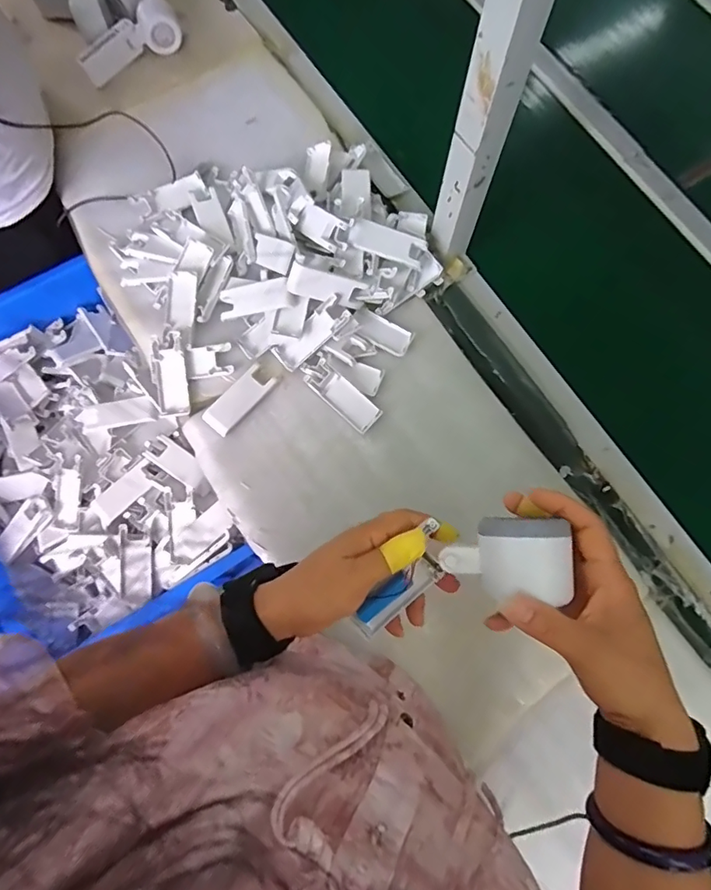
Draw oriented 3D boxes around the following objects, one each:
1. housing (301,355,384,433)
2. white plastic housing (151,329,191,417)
[{"bbox_3d":[-0.020,-0.065,0.632,0.114,0.012,0.037,42,78,10],"label":"housing"},{"bbox_3d":[-0.238,-0.090,0.630,0.040,0.019,0.106,-7,90,-3],"label":"white plastic housing"}]

